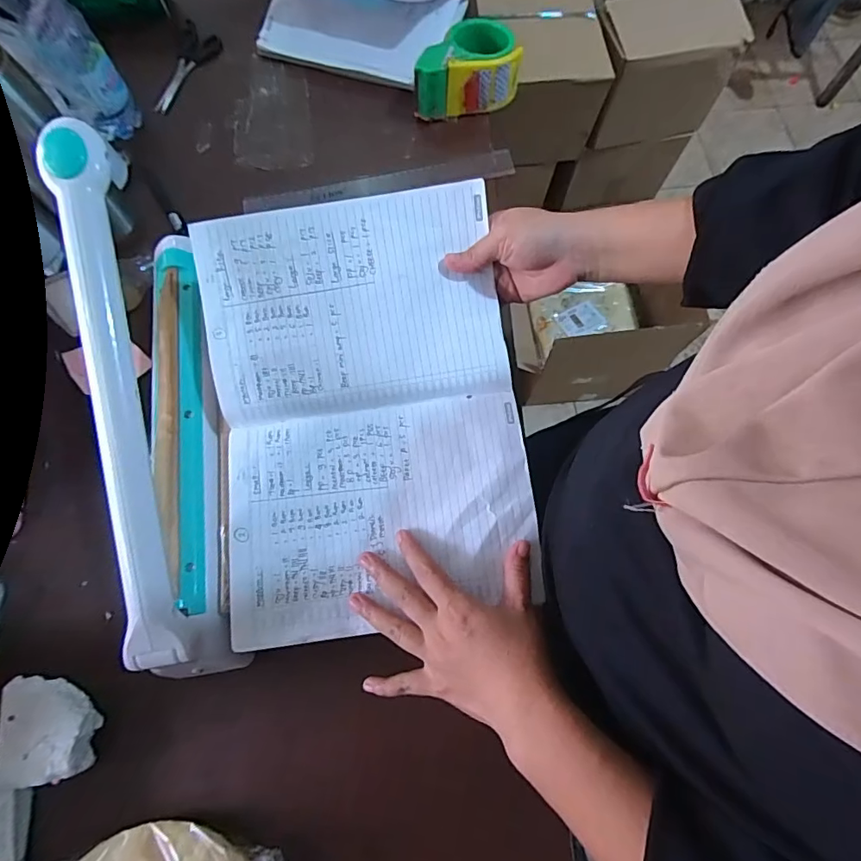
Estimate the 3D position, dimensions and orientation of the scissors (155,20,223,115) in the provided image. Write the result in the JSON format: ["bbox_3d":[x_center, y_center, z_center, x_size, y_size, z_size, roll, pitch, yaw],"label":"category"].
[{"bbox_3d":[-0.324,-0.481,0.646,0.054,0.015,0.140,16,76,-3],"label":"scissors"}]

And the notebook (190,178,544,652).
[{"bbox_3d":[-0.051,-0.023,0.386,0.240,0.084,0.328,-9,72,-4],"label":"notebook"}]

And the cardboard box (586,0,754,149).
[{"bbox_3d":[0.371,-0.673,0.857,0.225,0.178,0.223,-16,73,-6],"label":"cardboard box"}]

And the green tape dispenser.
[{"bbox_3d":[0.040,-0.455,0.606,0.132,0.057,0.087,-13,73,-5],"label":"green tape dispenser"}]

